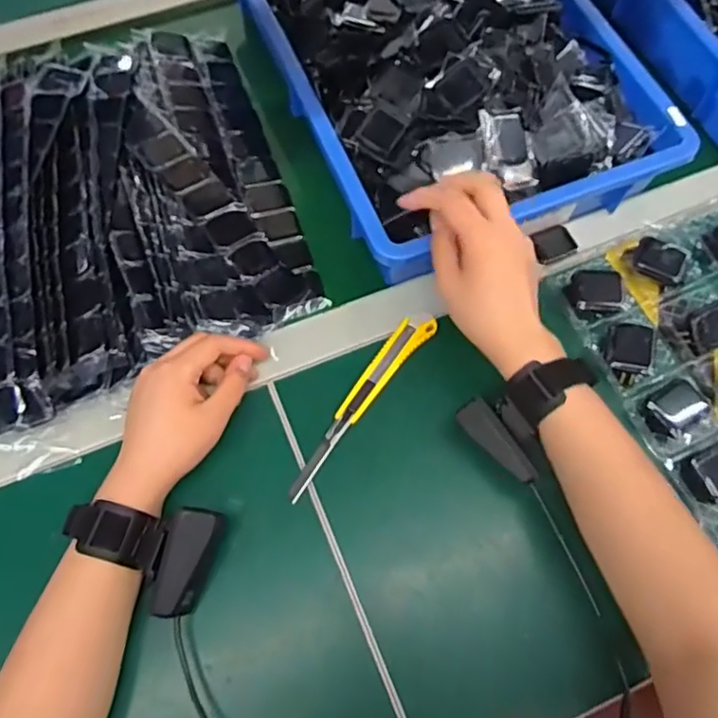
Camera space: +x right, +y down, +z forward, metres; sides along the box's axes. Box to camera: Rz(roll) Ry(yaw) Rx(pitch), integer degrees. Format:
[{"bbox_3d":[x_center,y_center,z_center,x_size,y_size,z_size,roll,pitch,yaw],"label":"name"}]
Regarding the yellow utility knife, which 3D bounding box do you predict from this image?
[{"bbox_3d":[0.000,0.033,0.473,0.025,0.013,0.176,35,71,13],"label":"yellow utility knife"}]

